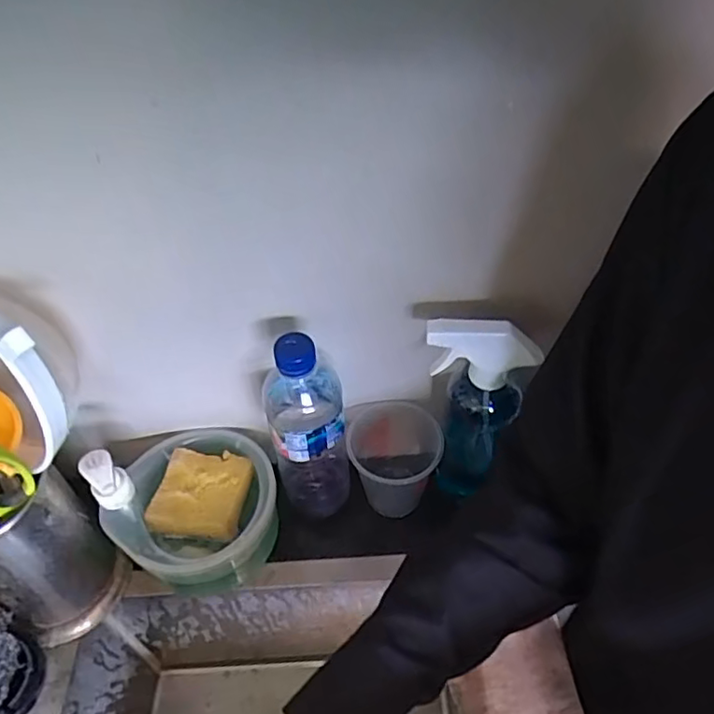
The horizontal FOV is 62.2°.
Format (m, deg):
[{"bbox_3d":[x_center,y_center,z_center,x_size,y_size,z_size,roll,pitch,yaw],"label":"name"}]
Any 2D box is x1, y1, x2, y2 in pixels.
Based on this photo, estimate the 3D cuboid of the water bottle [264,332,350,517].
[{"bbox_3d":[-0.042,0.066,0.526,0.060,0.221,0.061,-10,48,-6],"label":"water bottle"}]

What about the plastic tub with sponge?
[{"bbox_3d":[-0.144,0.142,0.553,0.134,0.086,0.140,-2,48,2],"label":"plastic tub with sponge"}]

